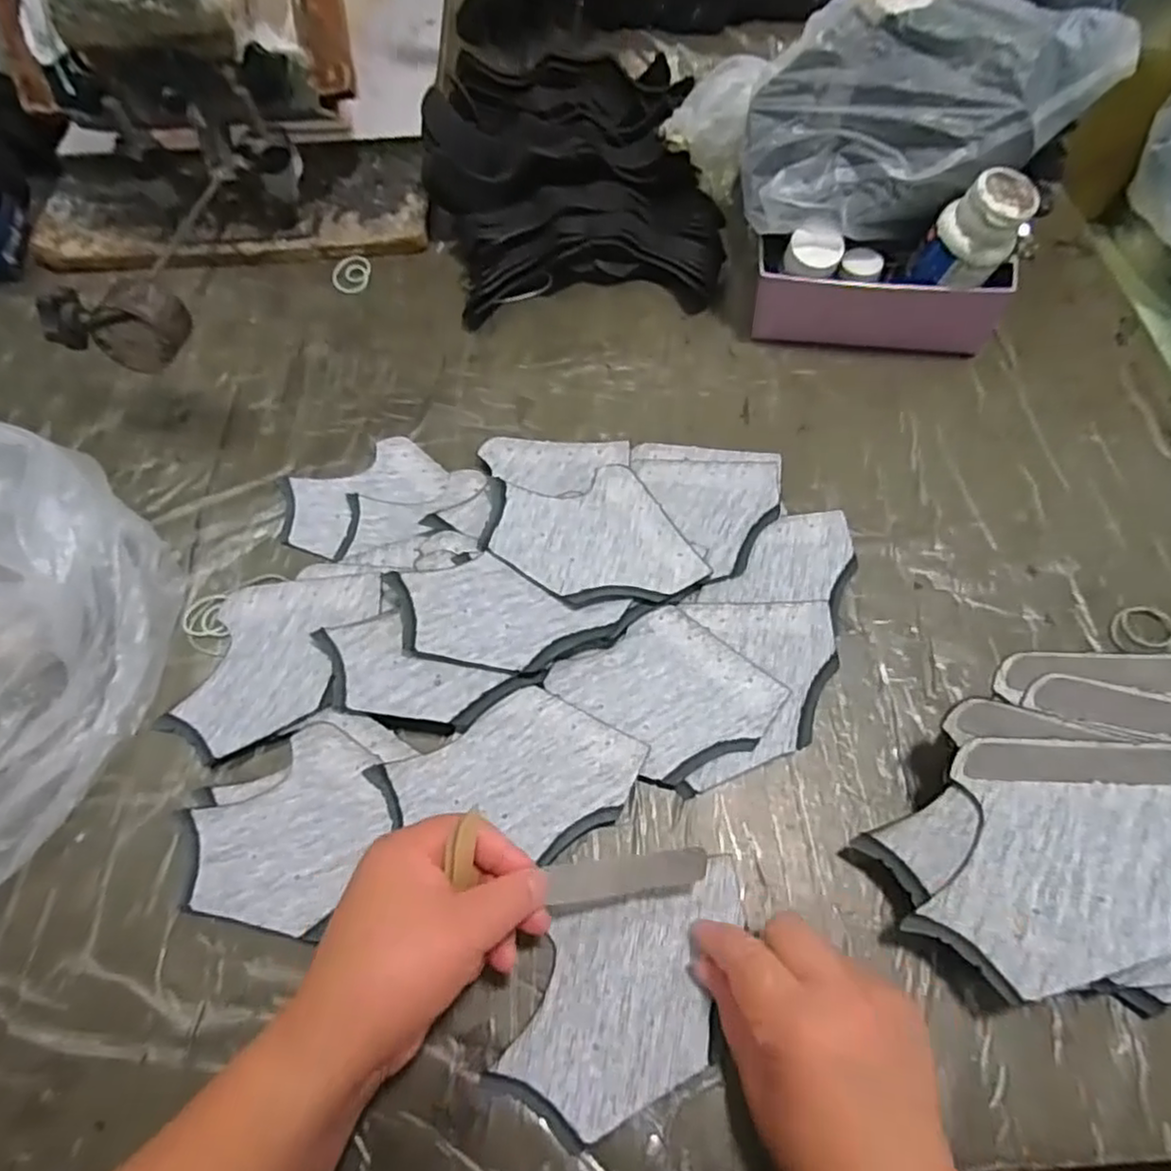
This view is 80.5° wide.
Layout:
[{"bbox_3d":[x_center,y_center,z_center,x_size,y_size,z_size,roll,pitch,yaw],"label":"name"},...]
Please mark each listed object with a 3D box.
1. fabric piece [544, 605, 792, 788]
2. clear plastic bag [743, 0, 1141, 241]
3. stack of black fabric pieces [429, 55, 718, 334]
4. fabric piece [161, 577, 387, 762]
[{"bbox_3d":[0.049,0.061,0.404,0.093,0.008,0.105,-42,70,-17],"label":"fabric piece"},{"bbox_3d":[0.211,-0.293,0.440,0.211,0.089,0.123,15,65,9],"label":"clear plastic bag"},{"bbox_3d":[-0.013,-0.347,0.590,0.239,0.068,0.253,-4,64,0],"label":"stack of black fabric pieces"},{"bbox_3d":[-0.191,0.044,0.424,0.100,0.010,0.124,12,65,8],"label":"fabric piece"}]

